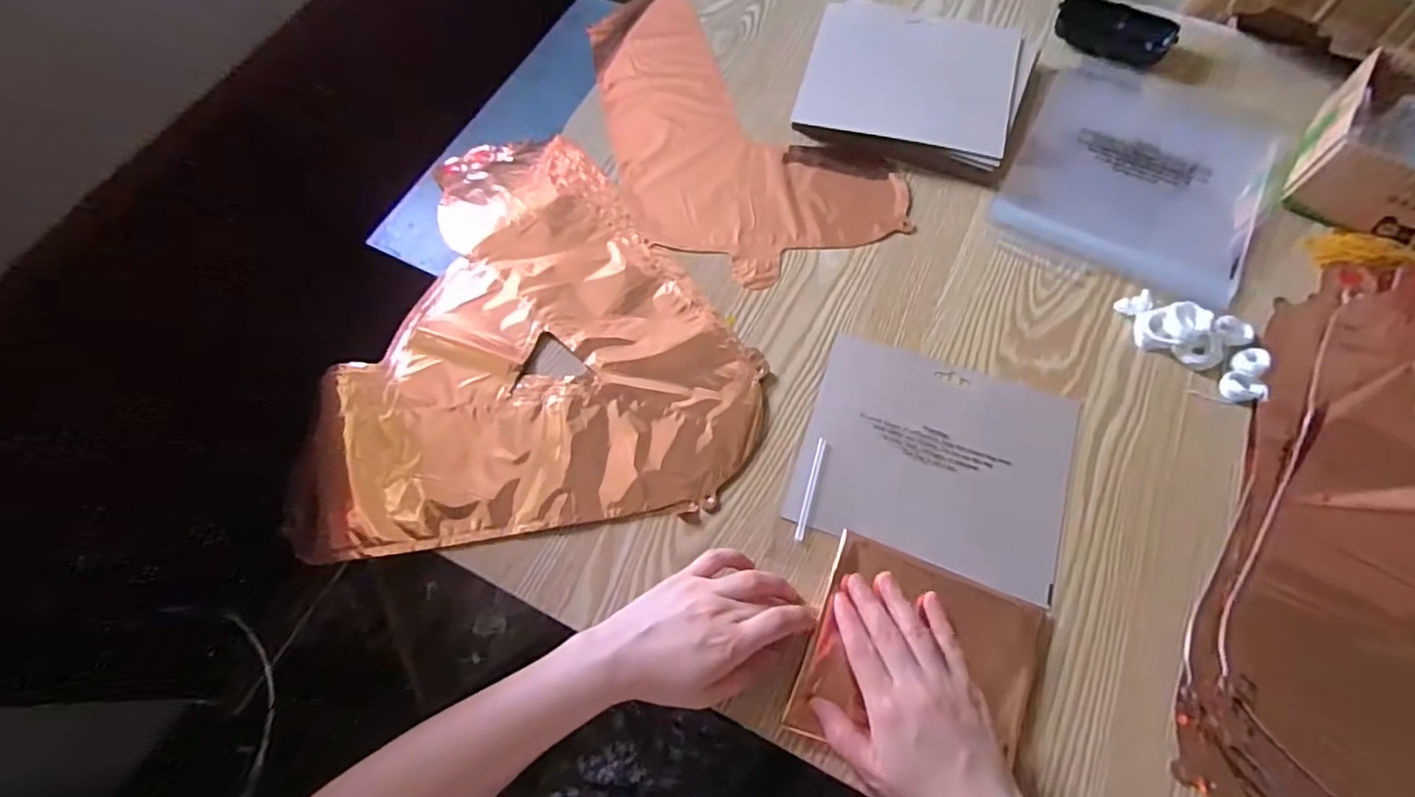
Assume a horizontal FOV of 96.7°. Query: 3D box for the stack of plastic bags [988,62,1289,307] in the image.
[{"bbox_3d":[0.397,-0.212,0.575,0.205,0.019,0.247,27,69,14],"label":"stack of plastic bags"}]

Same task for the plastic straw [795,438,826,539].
[{"bbox_3d":[0.077,0.066,0.465,0.006,0.004,0.078,15,66,9],"label":"plastic straw"}]

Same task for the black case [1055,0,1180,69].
[{"bbox_3d":[0.403,-0.364,0.627,0.108,0.036,0.035,21,68,11],"label":"black case"}]

